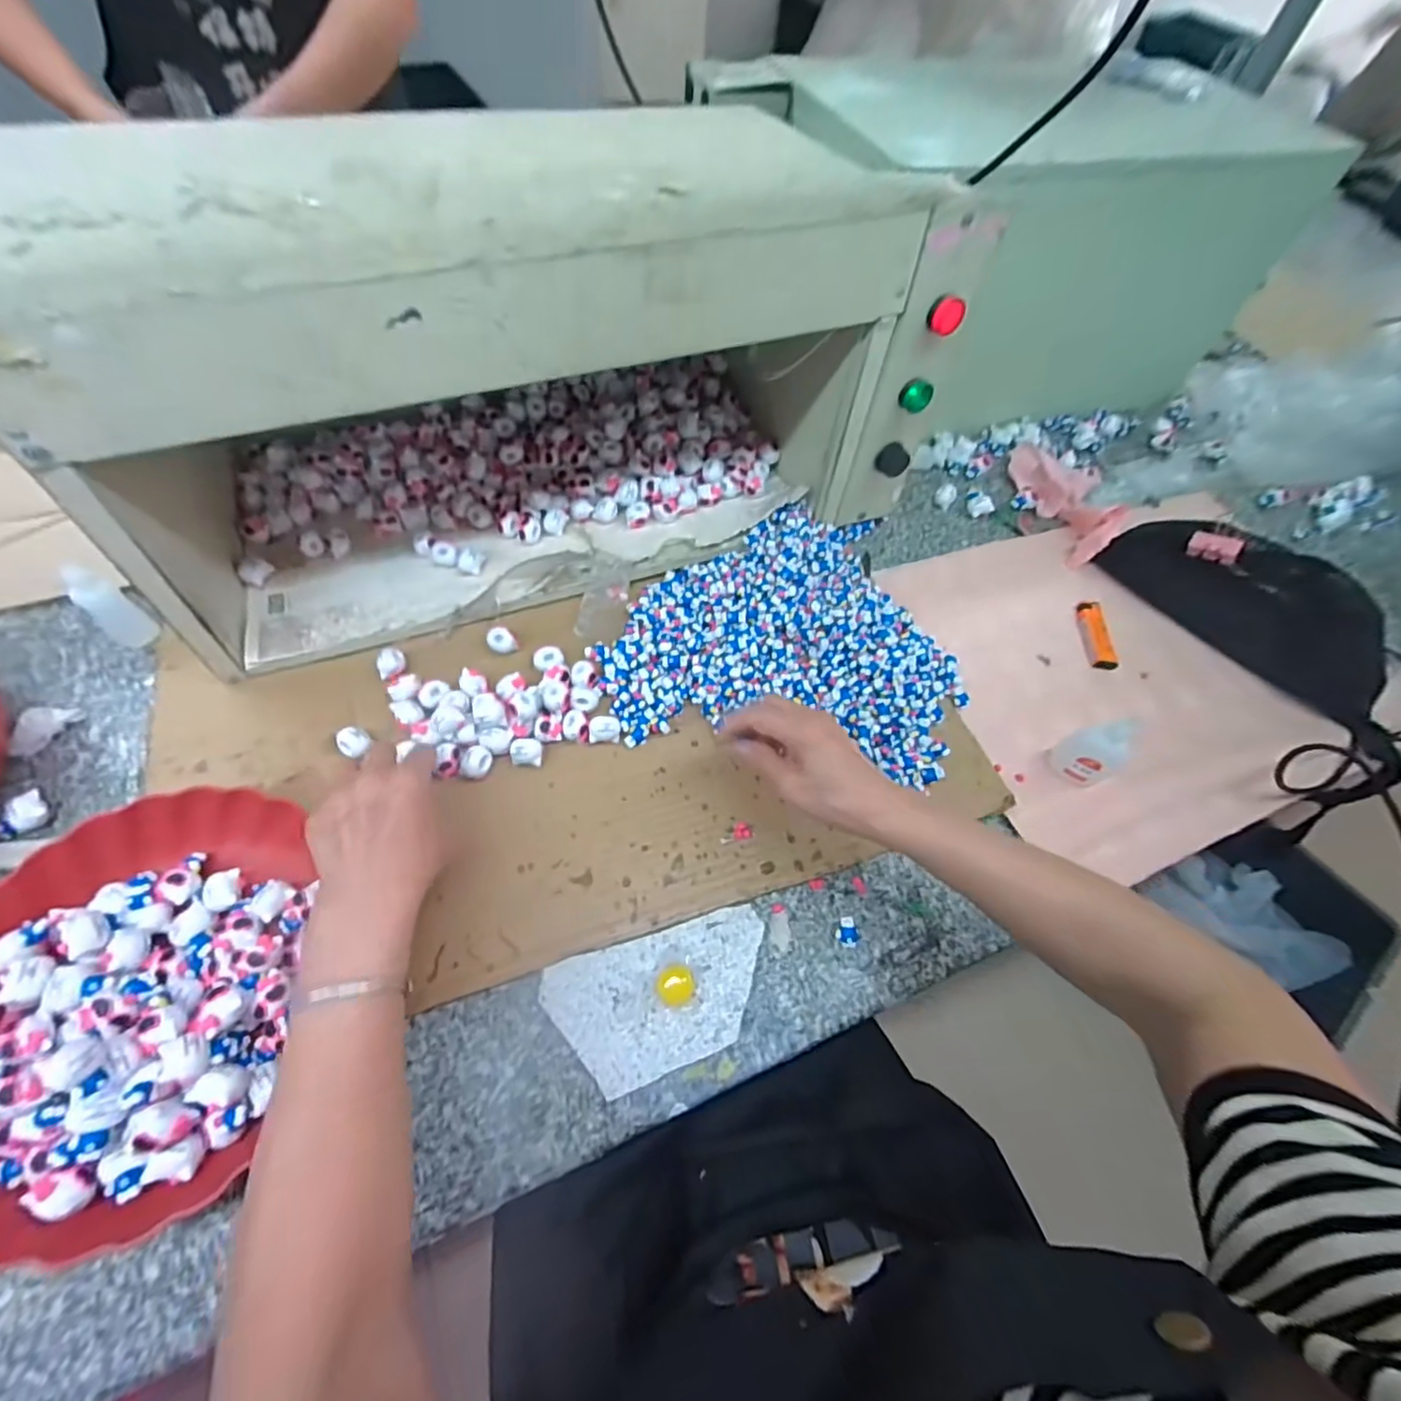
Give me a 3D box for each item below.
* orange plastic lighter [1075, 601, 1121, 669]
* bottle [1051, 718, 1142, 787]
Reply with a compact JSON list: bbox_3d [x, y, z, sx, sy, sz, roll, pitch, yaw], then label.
[{"bbox_3d":[0.404,-0.065,0.627,0.026,0.012,0.075,6,60,0],"label":"orange plastic lighter"},{"bbox_3d":[0.334,0.046,0.526,0.034,0.083,0.044,-28,66,-18],"label":"bottle"}]

